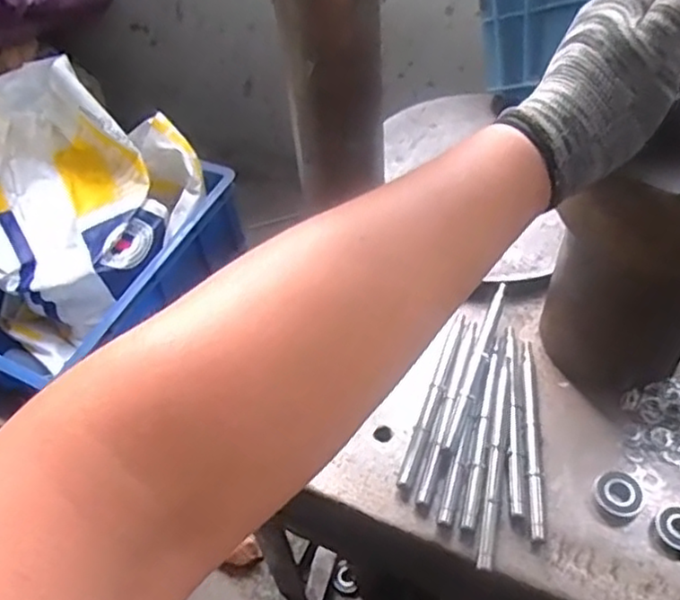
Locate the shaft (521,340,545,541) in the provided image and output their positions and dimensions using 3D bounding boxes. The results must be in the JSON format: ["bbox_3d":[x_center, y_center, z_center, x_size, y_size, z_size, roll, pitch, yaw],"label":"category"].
[{"bbox_3d":[0.145,0.100,0.510,0.010,0.006,0.160,3,52,7],"label":"shaft"}]

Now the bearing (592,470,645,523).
[{"bbox_3d":[0.198,0.139,0.481,0.033,0.016,0.031,-2,52,3],"label":"bearing"}]

